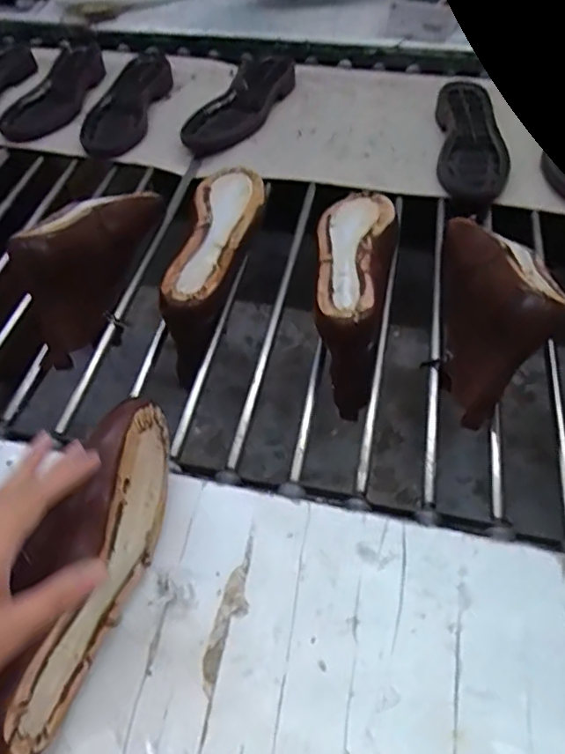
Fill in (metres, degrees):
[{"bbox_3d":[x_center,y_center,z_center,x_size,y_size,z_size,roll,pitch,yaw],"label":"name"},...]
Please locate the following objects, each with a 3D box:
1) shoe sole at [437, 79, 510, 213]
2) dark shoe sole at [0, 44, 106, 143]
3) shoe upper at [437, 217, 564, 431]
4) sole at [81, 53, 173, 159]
[{"bbox_3d":[0.264,-0.336,0.824,0.089,0.032,0.264,5,53,7],"label":"shoe sole"},{"bbox_3d":[-0.373,-0.479,0.994,0.104,0.047,0.298,7,53,9],"label":"dark shoe sole"},{"bbox_3d":[0.208,-0.087,0.581,0.091,0.101,0.250,7,53,9],"label":"shoe upper"},{"bbox_3d":[-0.247,-0.438,0.950,0.086,0.048,0.289,5,53,8],"label":"sole"}]

